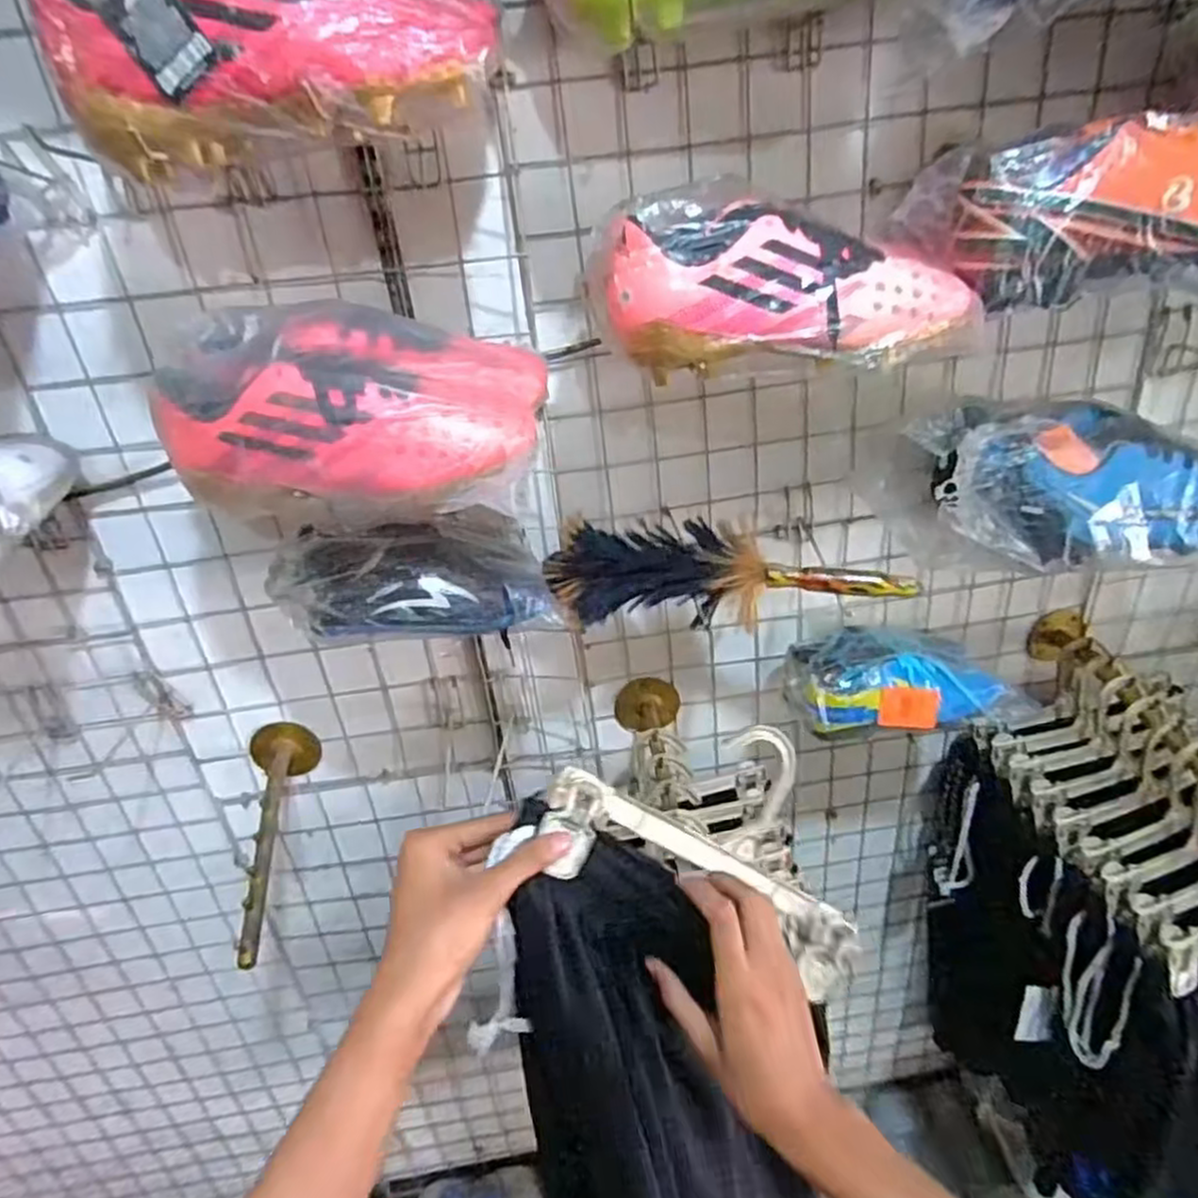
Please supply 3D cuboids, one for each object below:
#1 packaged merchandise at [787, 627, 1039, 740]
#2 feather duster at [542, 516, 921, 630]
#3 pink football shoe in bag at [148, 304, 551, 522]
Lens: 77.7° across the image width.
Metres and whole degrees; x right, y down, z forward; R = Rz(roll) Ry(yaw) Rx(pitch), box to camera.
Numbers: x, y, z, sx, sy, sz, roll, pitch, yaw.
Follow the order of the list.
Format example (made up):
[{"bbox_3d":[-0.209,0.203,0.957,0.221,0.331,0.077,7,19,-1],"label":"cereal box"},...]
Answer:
[{"bbox_3d":[0.307,0.076,0.759,0.214,0.058,0.117,-6,29,1],"label":"packaged merchandise"},{"bbox_3d":[0.111,-0.029,0.673,0.304,0.078,0.071,-2,29,9],"label":"feather duster"},{"bbox_3d":[-0.168,-0.141,0.535,0.241,0.128,0.135,-1,29,9],"label":"pink football shoe in bag"}]

